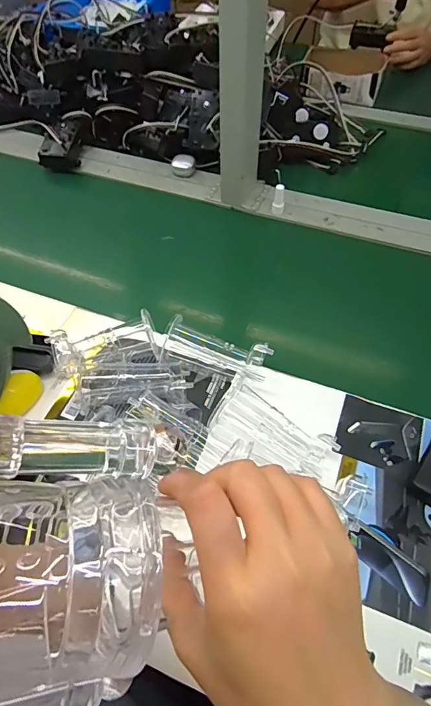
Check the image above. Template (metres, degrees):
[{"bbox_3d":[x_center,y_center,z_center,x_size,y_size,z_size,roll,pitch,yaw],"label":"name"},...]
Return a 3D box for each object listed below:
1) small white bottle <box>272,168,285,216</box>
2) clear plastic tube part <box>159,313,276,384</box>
[{"bbox_3d":[0.109,-0.273,0.726,0.024,0.075,0.016,6,56,5],"label":"small white bottle"},{"bbox_3d":[0.000,0.002,0.530,0.133,0.050,0.060,18,58,13],"label":"clear plastic tube part"}]

